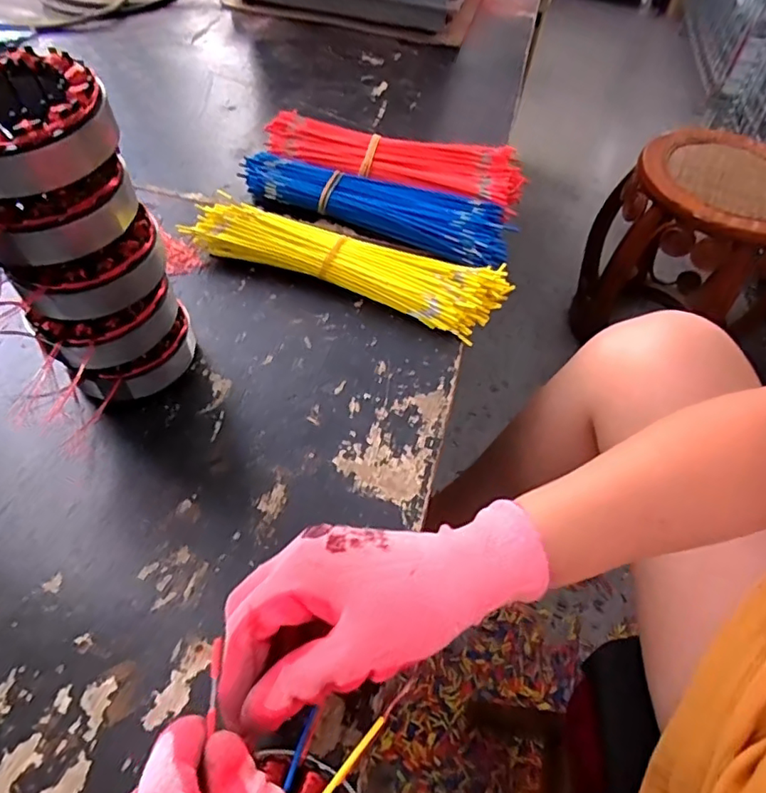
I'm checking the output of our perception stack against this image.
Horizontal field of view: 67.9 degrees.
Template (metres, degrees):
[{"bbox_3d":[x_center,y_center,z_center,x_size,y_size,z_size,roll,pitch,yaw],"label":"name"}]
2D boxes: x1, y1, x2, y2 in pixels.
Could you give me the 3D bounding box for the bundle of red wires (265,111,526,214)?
[{"bbox_3d":[0.011,-0.233,0.567,0.258,0.036,0.074,13,53,6],"label":"bundle of red wires"}]

